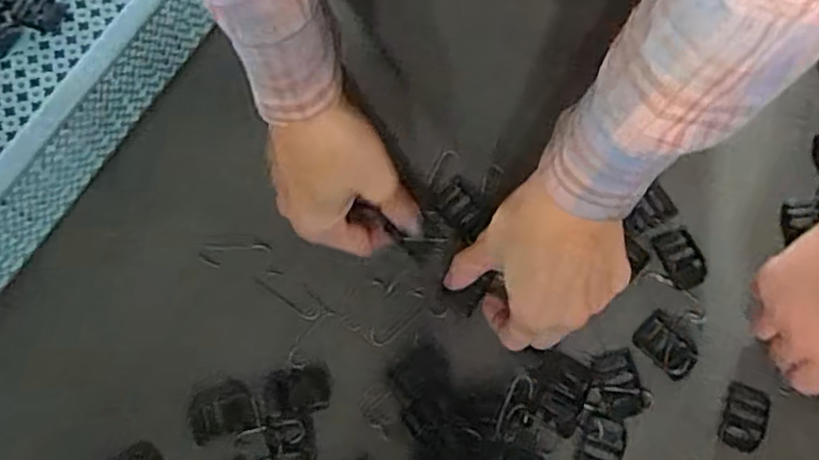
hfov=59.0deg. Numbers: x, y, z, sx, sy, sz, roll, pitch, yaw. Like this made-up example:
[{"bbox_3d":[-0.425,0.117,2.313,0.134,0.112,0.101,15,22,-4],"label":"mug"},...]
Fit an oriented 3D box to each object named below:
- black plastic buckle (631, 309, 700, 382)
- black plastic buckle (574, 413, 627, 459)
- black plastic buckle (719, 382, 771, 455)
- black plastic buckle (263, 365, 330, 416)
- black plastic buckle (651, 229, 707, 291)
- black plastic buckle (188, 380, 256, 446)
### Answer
[{"bbox_3d":[0.164,0.073,0.457,0.030,0.004,0.040,-42,77,-12],"label":"black plastic buckle"},{"bbox_3d":[0.117,0.133,0.440,0.026,0.004,0.039,20,73,6],"label":"black plastic buckle"},{"bbox_3d":[0.207,0.116,0.447,0.023,0.008,0.040,20,73,6],"label":"black plastic buckle"},{"bbox_3d":[-0.070,0.100,0.451,0.040,0.004,0.028,-9,73,-3],"label":"black plastic buckle"},{"bbox_3d":[0.179,0.019,0.475,0.025,0.004,0.040,-17,73,-6],"label":"black plastic buckle"},{"bbox_3d":[-0.117,0.110,0.445,0.039,0.004,0.033,-19,74,-6],"label":"black plastic buckle"}]

